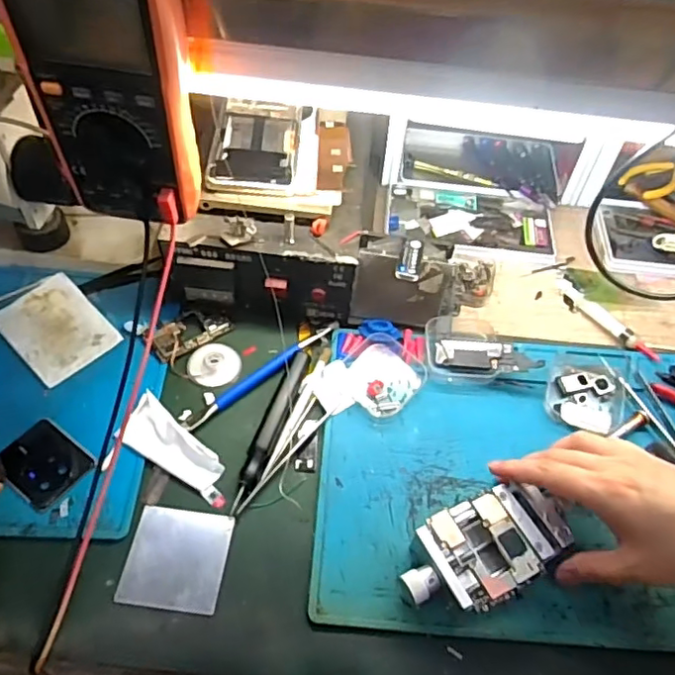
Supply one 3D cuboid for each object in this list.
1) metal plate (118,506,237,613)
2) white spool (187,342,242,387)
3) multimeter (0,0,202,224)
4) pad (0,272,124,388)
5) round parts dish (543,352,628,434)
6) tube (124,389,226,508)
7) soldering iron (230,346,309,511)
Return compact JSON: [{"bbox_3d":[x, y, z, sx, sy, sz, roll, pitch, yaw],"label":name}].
[{"bbox_3d":[-0.112,0.155,0.417,0.067,0.004,0.067,7,53,1],"label":"metal plate"},{"bbox_3d":[-0.107,0.022,0.514,0.045,0.005,0.040,1,54,-4],"label":"white spool"},{"bbox_3d":[-0.132,-0.145,0.350,0.087,0.169,0.037,9,53,2],"label":"multimeter"},{"bbox_3d":[-0.249,-0.010,0.524,0.101,0.007,0.074,39,60,22],"label":"pad"},{"bbox_3d":[0.213,0.047,0.512,0.065,0.013,0.079,15,54,6],"label":"round parts dish"},{"bbox_3d":[-0.126,0.088,0.460,0.107,0.012,0.039,36,59,20],"label":"tube"},{"bbox_3d":[-0.052,0.069,0.473,0.018,0.017,0.140,18,54,8],"label":"soldering iron"}]

